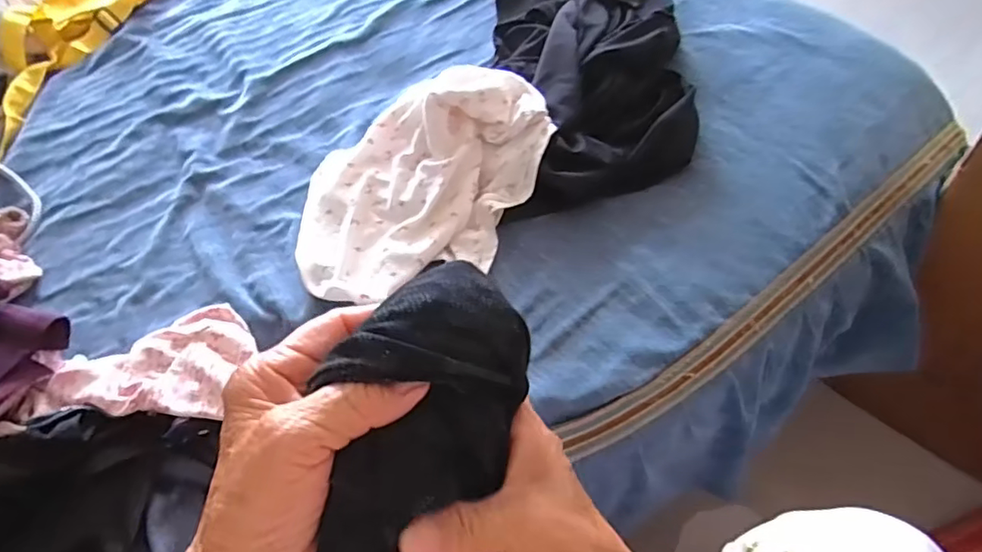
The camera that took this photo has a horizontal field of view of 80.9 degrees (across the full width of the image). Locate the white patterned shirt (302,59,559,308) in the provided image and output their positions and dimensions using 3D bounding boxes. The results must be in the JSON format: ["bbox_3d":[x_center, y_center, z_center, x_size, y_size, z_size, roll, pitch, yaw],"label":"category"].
[{"bbox_3d":[-0.061,-0.094,0.523,0.236,0.079,0.182,-13,55,-4],"label":"white patterned shirt"}]

